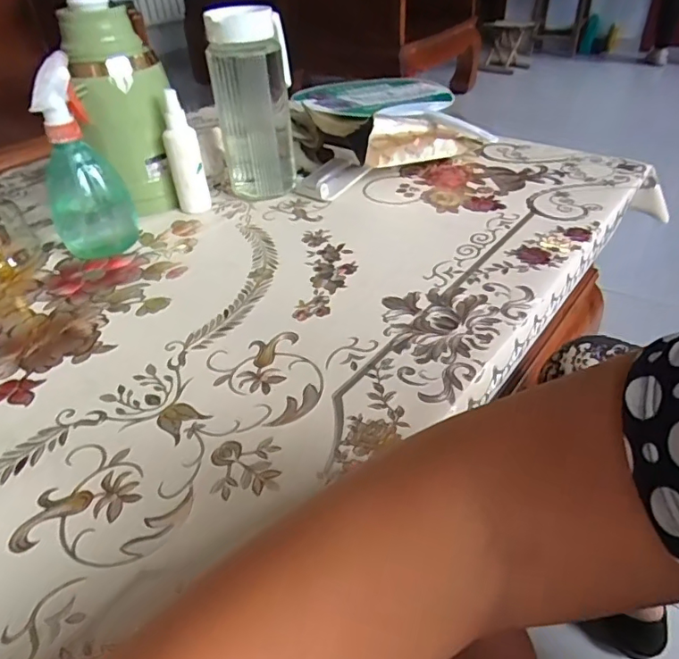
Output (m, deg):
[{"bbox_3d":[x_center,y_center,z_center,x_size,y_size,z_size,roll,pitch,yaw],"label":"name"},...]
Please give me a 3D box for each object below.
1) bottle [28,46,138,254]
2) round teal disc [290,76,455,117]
[{"bbox_3d":[-0.273,-0.170,0.535,0.082,0.178,0.070,-23,43,-23],"label":"bottle"},{"bbox_3d":[0.049,-0.338,0.742,0.216,0.011,0.204,-2,39,2],"label":"round teal disc"}]

